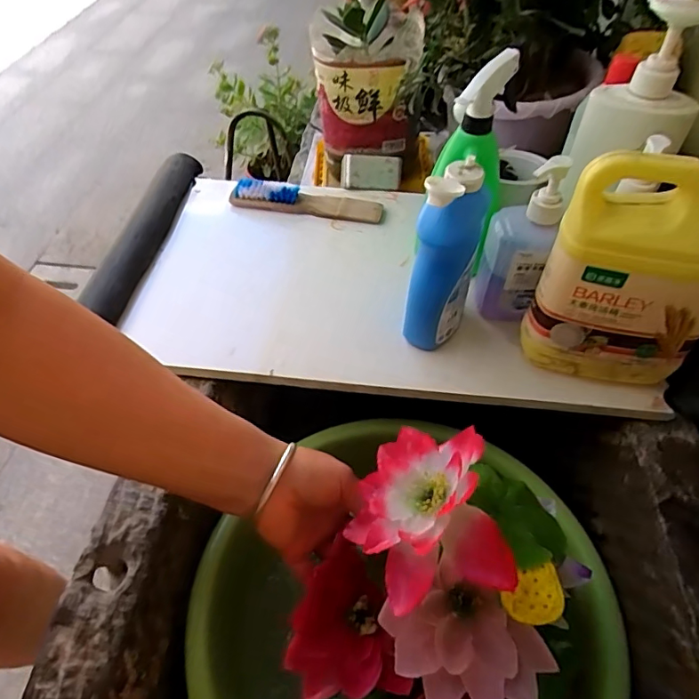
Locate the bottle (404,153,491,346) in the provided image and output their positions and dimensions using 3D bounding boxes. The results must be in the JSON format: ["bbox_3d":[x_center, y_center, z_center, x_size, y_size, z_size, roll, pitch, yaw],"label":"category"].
[{"bbox_3d":[0.089,-0.077,0.486,0.055,0.193,0.054,12,51,10],"label":"bottle"}]

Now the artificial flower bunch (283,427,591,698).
[{"bbox_3d":[0.068,0.187,0.364,0.199,0.191,0.211,16,52,13],"label":"artificial flower bunch"}]

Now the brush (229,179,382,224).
[{"bbox_3d":[-0.059,-0.206,0.697,0.210,0.035,0.045,8,50,7],"label":"brush"}]

